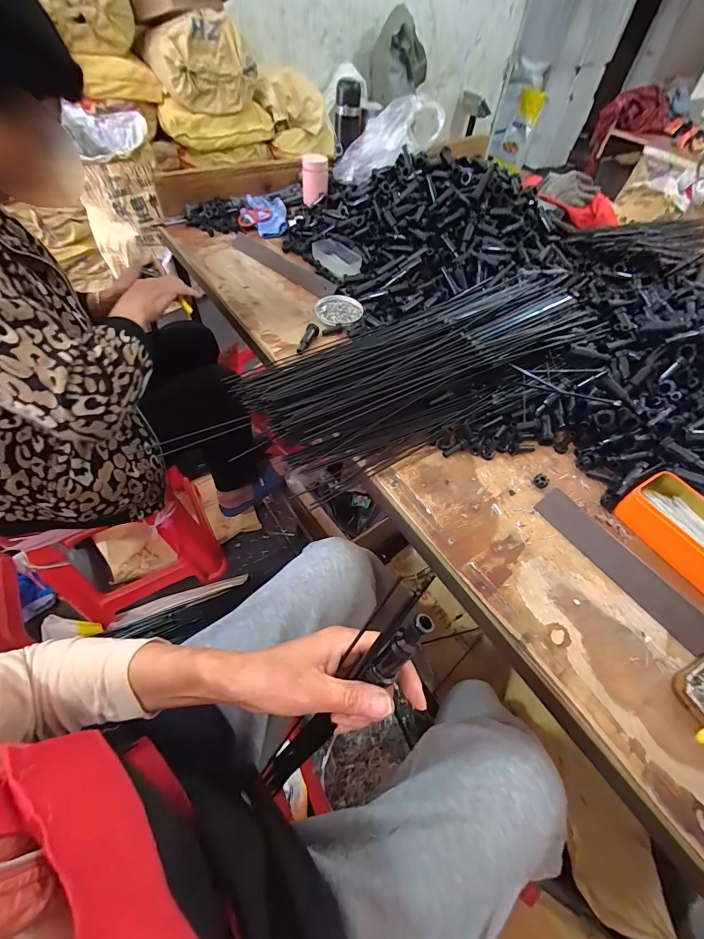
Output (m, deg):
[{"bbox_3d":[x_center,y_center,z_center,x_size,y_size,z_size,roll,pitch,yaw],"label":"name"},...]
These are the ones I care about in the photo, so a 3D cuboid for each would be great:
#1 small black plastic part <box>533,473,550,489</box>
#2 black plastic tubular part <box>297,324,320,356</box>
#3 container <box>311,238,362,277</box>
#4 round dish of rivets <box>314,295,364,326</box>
[{"bbox_3d":[0.261,0.016,0.516,0.019,0.011,0.017,36,59,20],"label":"small black plastic part"},{"bbox_3d":[-0.077,-0.235,0.667,0.017,0.019,0.074,17,55,7],"label":"black plastic tubular part"},{"bbox_3d":[-0.032,-0.462,0.823,0.068,0.022,0.139,-39,64,-3],"label":"container"},{"bbox_3d":[-0.026,-0.313,0.731,0.089,0.009,0.092,0,54,-5],"label":"round dish of rivets"}]

